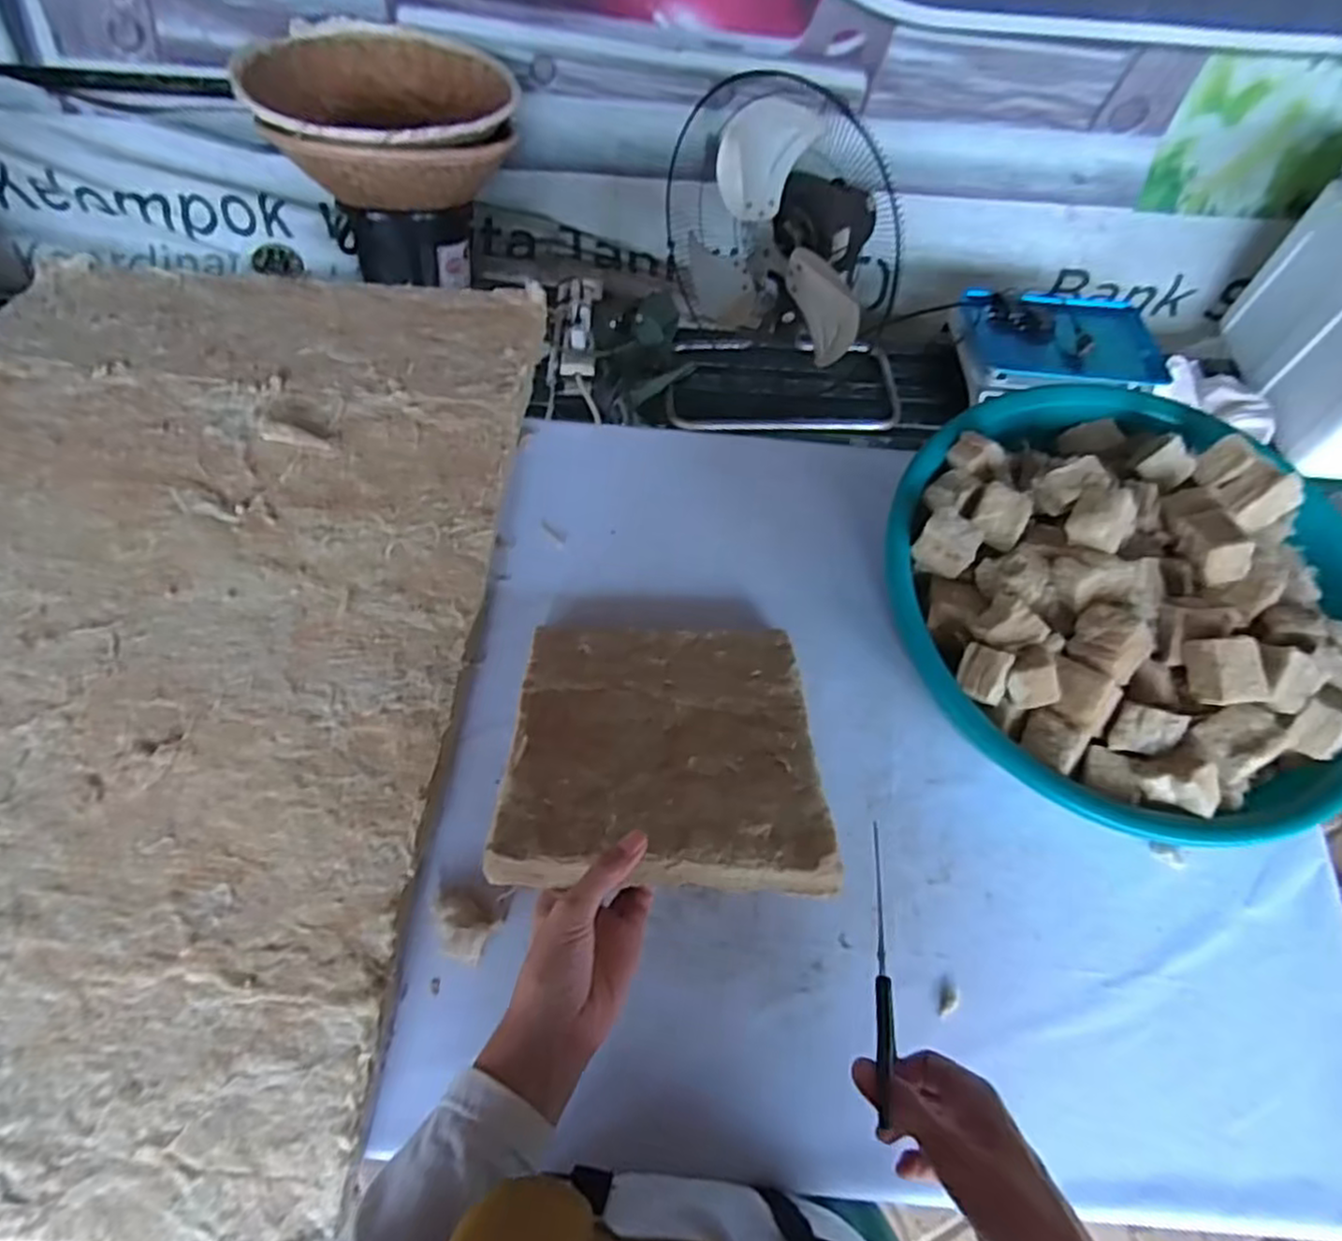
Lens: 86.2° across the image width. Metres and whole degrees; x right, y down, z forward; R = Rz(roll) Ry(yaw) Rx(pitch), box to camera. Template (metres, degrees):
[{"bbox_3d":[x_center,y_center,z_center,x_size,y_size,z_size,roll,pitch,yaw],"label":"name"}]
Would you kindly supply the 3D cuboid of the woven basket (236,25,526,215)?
[{"bbox_3d":[-0.467,-0.839,1.195,0.408,0.147,0.403,-17,63,-11],"label":"woven basket"}]

